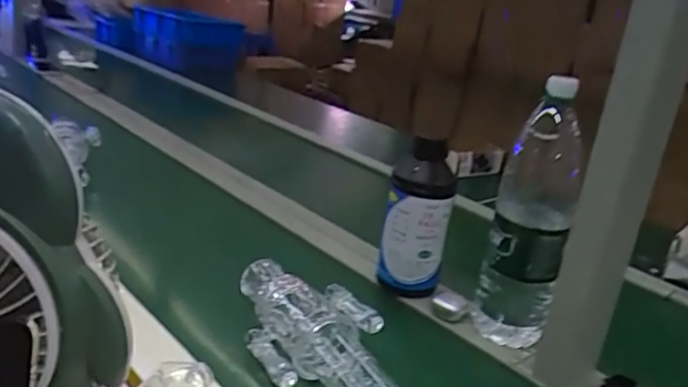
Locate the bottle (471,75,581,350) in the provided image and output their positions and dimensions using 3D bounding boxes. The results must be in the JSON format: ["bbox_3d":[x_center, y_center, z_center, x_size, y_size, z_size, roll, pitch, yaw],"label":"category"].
[{"bbox_3d":[0.221,0.035,0.714,0.091,0.319,0.084,14,22,18],"label":"bottle"}]

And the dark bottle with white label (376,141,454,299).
[{"bbox_3d":[0.098,0.034,0.804,0.085,0.225,0.068,9,21,5],"label":"dark bottle with white label"}]

